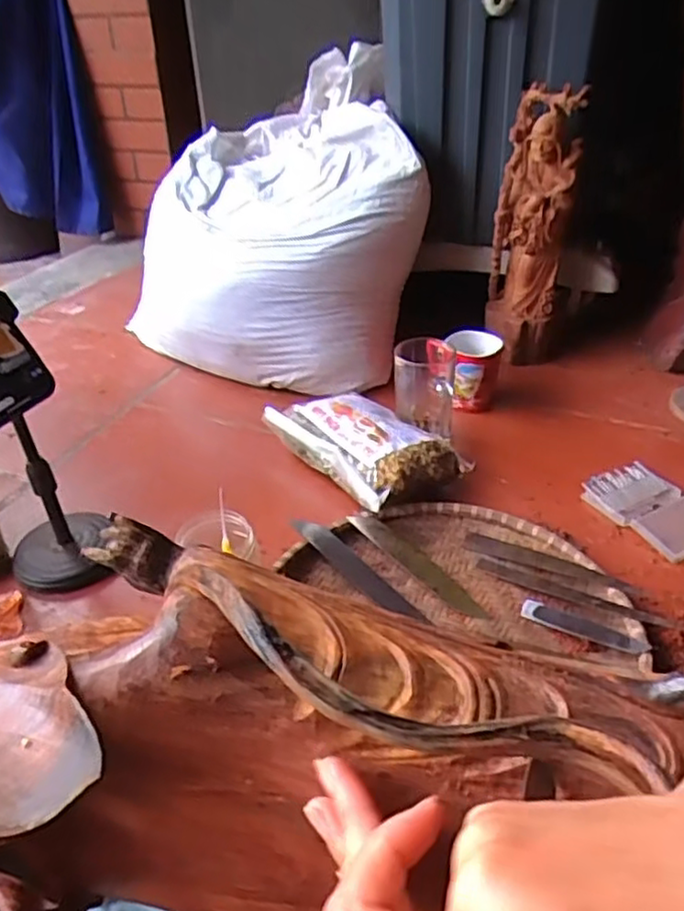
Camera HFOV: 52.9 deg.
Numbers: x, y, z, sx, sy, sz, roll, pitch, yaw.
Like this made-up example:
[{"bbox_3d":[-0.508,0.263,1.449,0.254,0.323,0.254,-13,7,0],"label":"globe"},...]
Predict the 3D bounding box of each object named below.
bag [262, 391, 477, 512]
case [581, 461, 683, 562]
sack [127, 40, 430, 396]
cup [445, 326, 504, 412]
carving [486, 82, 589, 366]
[{"bbox_3d":[0.027,-0.018,0.837,0.144,0.069,0.234,-22,39,-26],"label":"bag"},{"bbox_3d":[0.348,0.056,0.758,0.103,0.021,0.131,-20,38,-24],"label":"case"},{"bbox_3d":[-0.120,-0.354,1.085,0.446,0.361,0.484,-9,35,-10],"label":"sack"},{"bbox_3d":[0.182,-0.118,0.954,0.075,0.092,0.071,4,35,8],"label":"cup"},{"bbox_3d":[0.266,-0.302,0.974,0.104,0.364,0.087,7,35,13],"label":"carving"}]

